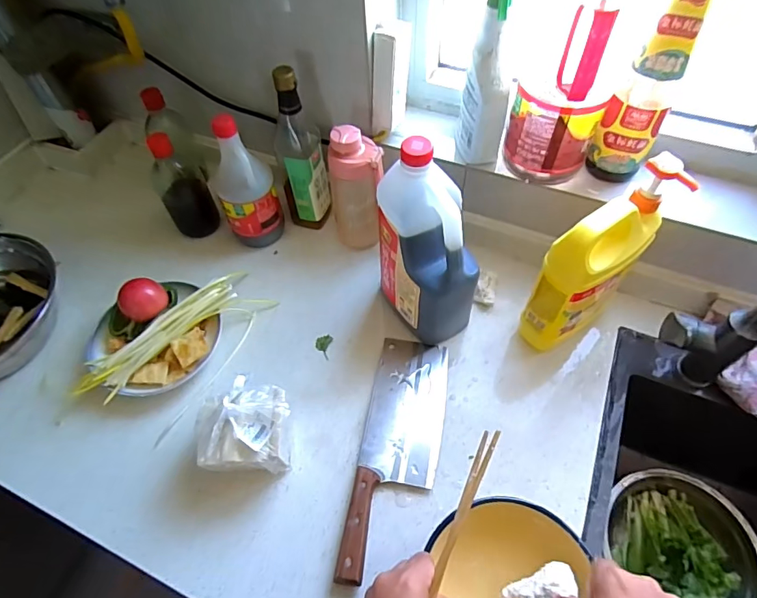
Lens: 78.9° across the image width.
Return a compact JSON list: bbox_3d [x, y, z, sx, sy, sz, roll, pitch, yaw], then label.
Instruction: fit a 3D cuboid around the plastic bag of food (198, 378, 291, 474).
[{"bbox_3d":[-0.146,0.153,0.530,0.095,0.103,0.094,1,57,6],"label":"plastic bag of food"}]

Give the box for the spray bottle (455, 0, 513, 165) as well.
[{"bbox_3d":[0.136,-0.269,0.566,0.051,0.222,0.064,-20,57,-7],"label":"spray bottle"}]

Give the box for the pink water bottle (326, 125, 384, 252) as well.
[{"bbox_3d":[-0.031,-0.151,0.672,0.073,0.188,0.064,3,57,3],"label":"pink water bottle"}]

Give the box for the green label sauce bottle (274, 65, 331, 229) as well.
[{"bbox_3d":[-0.115,-0.204,0.676,0.066,0.241,0.060,-15,58,-9],"label":"green label sauce bottle"}]

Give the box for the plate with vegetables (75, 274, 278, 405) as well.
[{"bbox_3d":[-0.280,0.036,0.624,0.238,0.076,0.138,-34,62,-19],"label":"plate with vegetables"}]

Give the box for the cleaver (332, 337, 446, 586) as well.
[{"bbox_3d":[0.027,0.175,0.553,0.094,0.028,0.292,8,57,7],"label":"cleaver"}]

